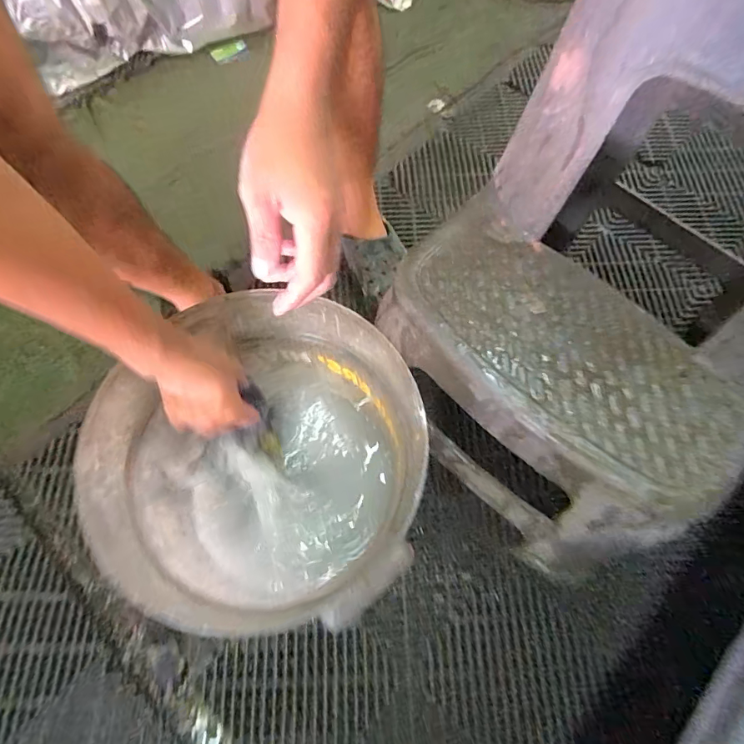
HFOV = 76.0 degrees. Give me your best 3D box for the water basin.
[{"bbox_3d":[-0.112,0.108,0.538,0.304,0.245,0.294,1,63,-2],"label":"water basin"}]

